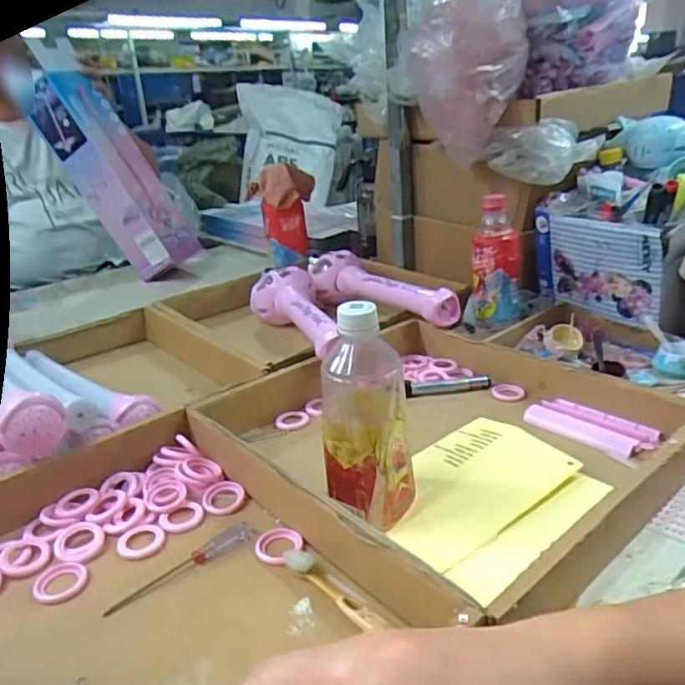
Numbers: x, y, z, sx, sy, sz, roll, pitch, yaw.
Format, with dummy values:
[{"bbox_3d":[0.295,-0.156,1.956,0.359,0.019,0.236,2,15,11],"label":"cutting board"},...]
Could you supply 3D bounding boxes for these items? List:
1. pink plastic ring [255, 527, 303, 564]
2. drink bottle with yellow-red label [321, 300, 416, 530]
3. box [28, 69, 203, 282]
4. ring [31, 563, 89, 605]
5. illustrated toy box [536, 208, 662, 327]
[{"bbox_3d":[-0.053,0.162,0.473,0.036,0.004,0.038,-4,24,2],"label":"pink plastic ring"},{"bbox_3d":[0.019,0.057,0.481,0.071,0.182,0.079,-5,24,1],"label":"drink bottle with yellow-red label"},{"bbox_3d":[-0.450,-0.311,1.165,0.124,0.420,0.122,-24,17,21],"label":"box"},{"bbox_3d":[-0.213,0.181,0.444,0.038,0.004,0.038,-4,24,3],"label":"ring"},{"bbox_3d":[0.331,-0.099,0.776,0.028,0.133,0.170,-22,29,-37],"label":"illustrated toy box"}]

